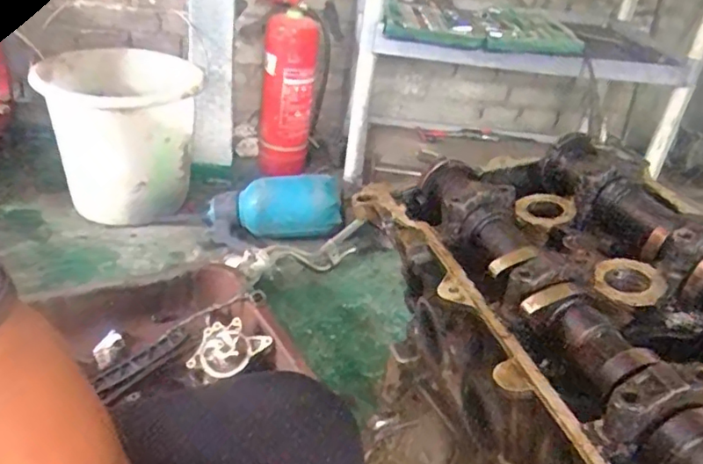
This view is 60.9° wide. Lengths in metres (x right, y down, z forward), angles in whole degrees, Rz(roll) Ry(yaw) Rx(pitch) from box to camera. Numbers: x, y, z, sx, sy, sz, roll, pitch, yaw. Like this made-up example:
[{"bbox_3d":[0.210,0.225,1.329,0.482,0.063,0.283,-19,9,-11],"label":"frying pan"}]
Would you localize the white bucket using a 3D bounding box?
[{"bbox_3d":[-0.518,-0.204,1.347,0.295,0.334,0.295,6,30,-3],"label":"white bucket"}]

